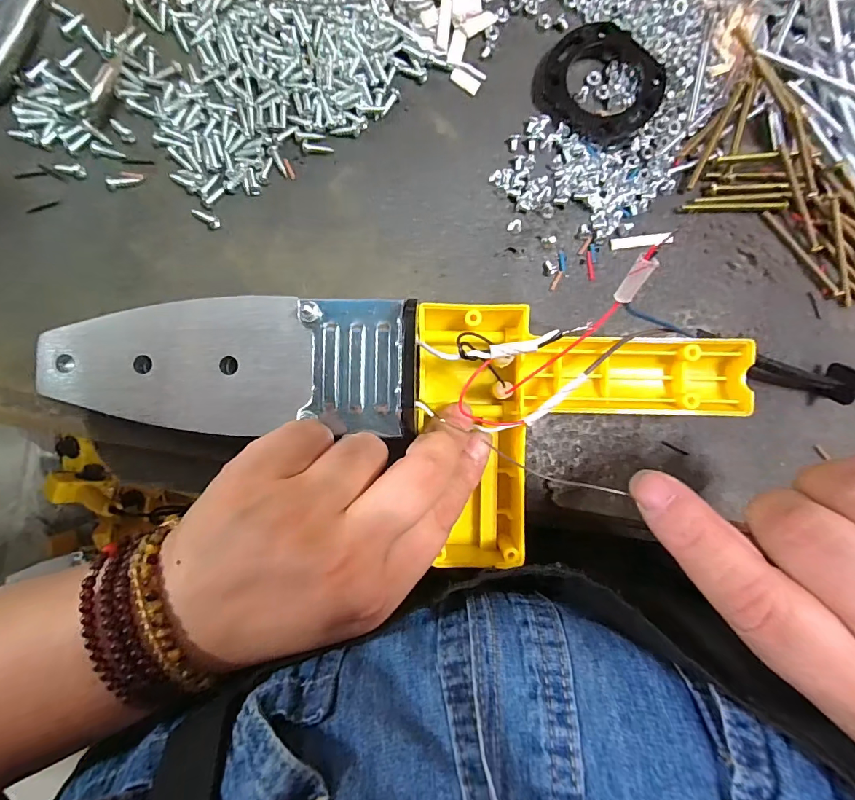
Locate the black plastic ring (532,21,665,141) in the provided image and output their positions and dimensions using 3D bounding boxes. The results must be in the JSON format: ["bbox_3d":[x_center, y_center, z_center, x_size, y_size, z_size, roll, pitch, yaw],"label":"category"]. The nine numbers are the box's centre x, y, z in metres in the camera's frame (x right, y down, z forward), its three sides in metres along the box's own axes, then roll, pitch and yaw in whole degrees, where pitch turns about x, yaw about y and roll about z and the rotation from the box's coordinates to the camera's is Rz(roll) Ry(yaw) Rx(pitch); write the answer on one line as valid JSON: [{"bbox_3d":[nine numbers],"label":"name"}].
[{"bbox_3d":[0.086,-0.159,0.205,0.059,0.012,0.053,32,90,-3],"label":"black plastic ring"}]

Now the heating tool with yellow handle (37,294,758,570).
[{"bbox_3d":[-0.014,0.015,0.182,0.298,0.047,0.115,4,91,-3],"label":"heating tool with yellow handle"}]

